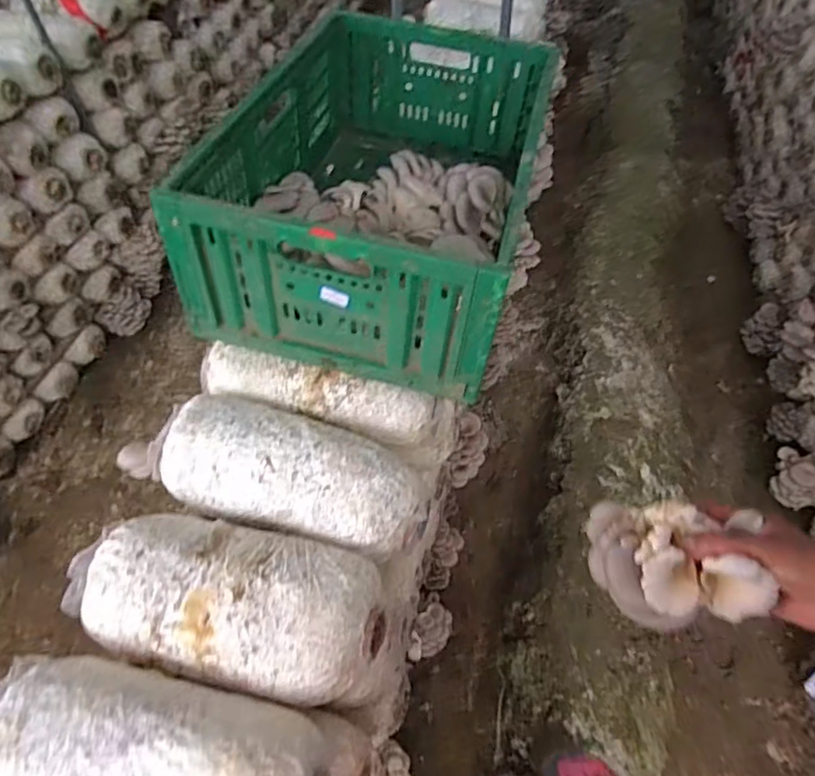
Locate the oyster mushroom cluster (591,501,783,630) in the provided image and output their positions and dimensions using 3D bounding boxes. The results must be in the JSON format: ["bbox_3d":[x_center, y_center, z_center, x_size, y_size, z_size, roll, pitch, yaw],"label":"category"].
[{"bbox_3d":[0.197,0.121,0.424,0.110,0.054,0.098,-6,53,-2],"label":"oyster mushroom cluster"}]

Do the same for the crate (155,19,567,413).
[{"bbox_3d":[-0.025,-0.320,0.848,0.392,0.243,0.605,9,54,10],"label":"crate"}]

